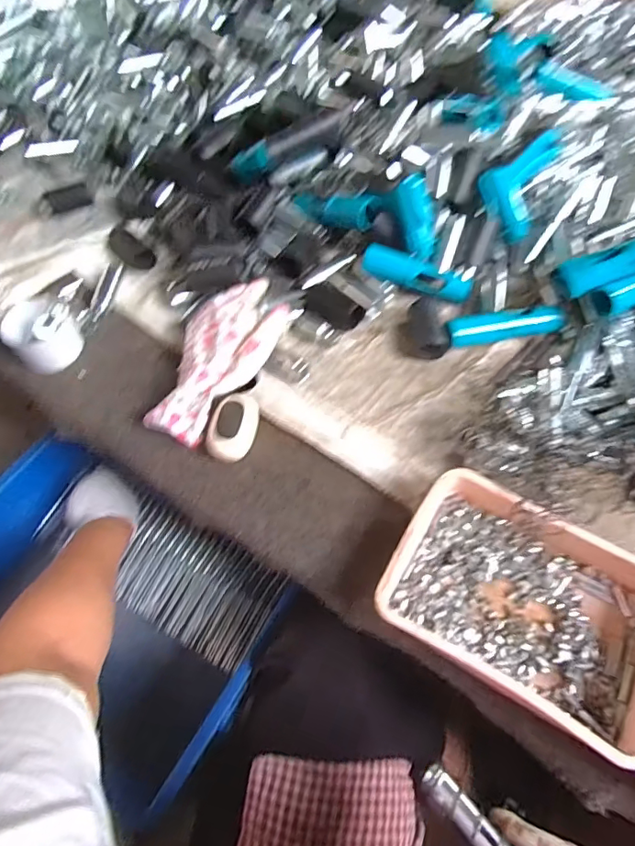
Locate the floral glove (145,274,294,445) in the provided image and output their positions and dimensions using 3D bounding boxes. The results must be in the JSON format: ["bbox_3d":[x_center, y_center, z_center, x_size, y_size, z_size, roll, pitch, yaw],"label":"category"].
[{"bbox_3d":[-0.105,-0.066,0.516,0.099,0.050,0.175,28,65,17],"label":"floral glove"}]

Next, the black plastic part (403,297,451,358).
[{"bbox_3d":[0.117,-0.104,0.557,0.041,0.029,0.072,-2,60,1],"label":"black plastic part"}]

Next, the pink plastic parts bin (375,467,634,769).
[{"bbox_3d":[0.159,0.134,0.396,0.198,0.047,0.143,28,65,17],"label":"pink plastic parts bin"}]

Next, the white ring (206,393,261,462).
[{"bbox_3d":[-0.079,0.003,0.489,0.044,0.009,0.065,19,78,-17],"label":"white ring"}]

